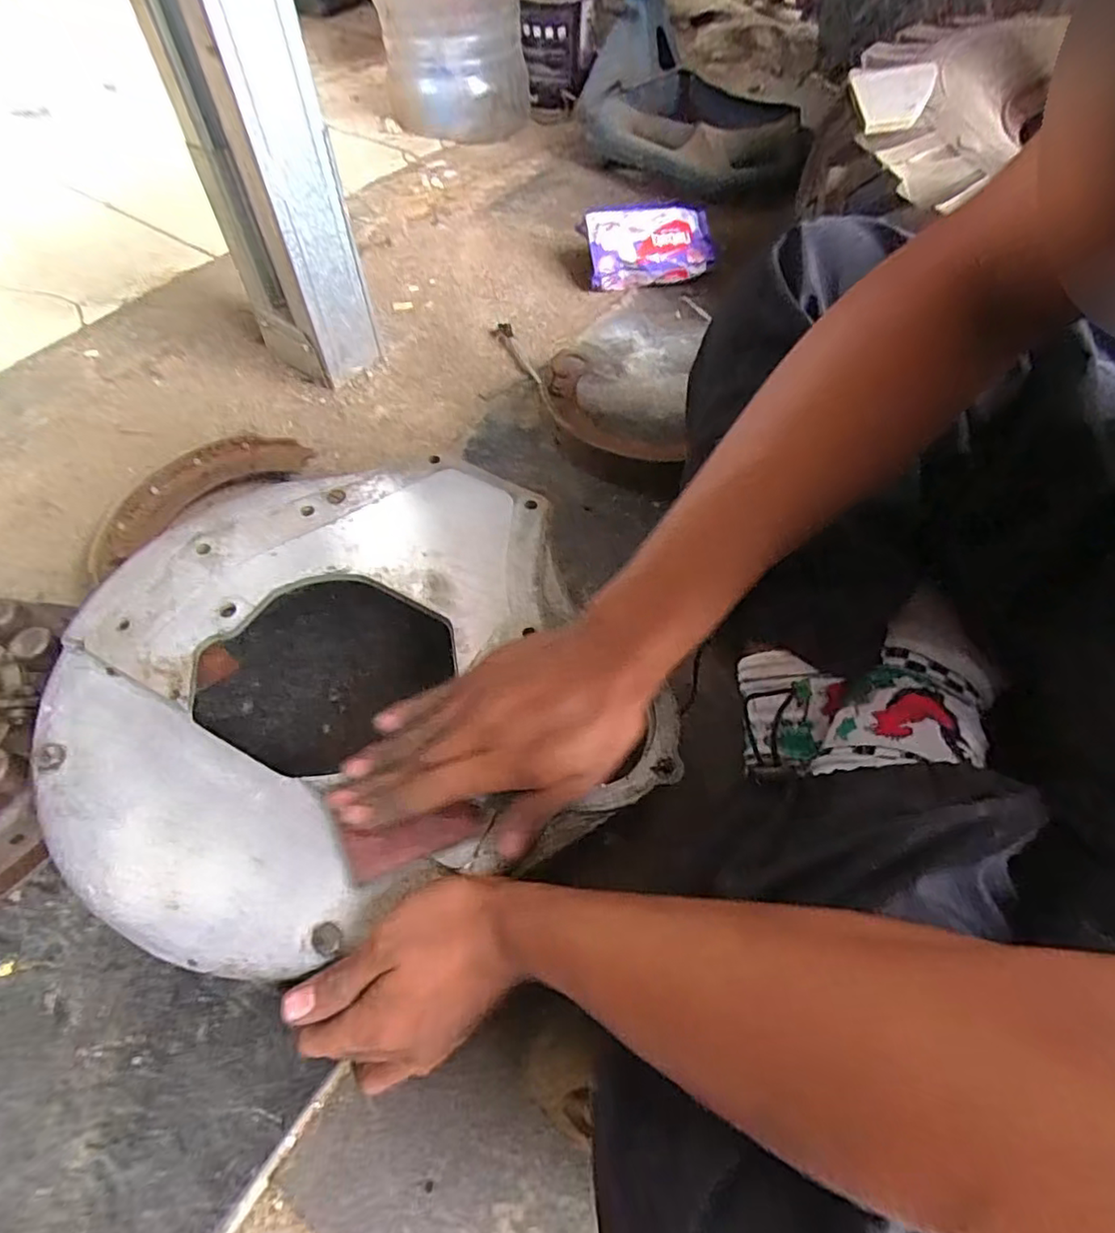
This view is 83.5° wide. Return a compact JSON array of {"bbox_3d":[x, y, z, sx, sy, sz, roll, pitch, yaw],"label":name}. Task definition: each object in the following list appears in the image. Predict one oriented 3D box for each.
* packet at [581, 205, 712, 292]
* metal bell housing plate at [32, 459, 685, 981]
[{"bbox_3d":[0.115,-0.469,0.796,0.160,0.078,0.072,-6,58,-4],"label":"packet"},{"bbox_3d":[-0.140,0.032,0.415,0.349,0.031,0.317,-22,61,-14],"label":"metal bell housing plate"}]

